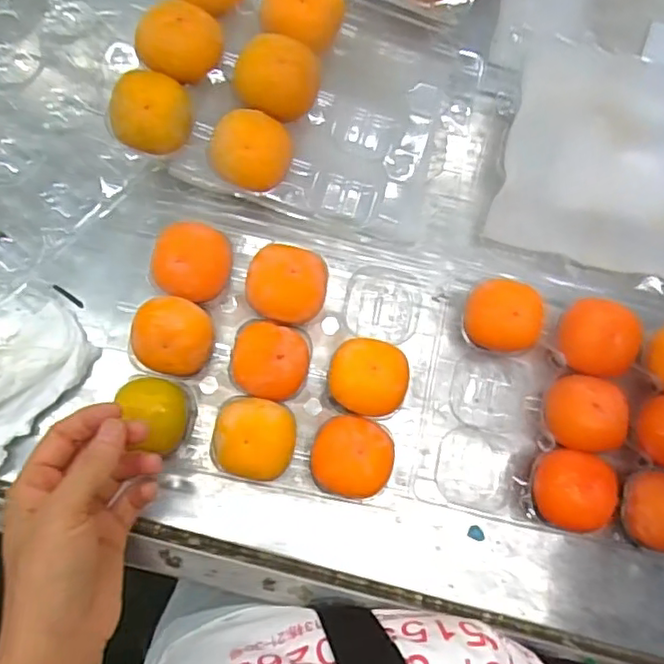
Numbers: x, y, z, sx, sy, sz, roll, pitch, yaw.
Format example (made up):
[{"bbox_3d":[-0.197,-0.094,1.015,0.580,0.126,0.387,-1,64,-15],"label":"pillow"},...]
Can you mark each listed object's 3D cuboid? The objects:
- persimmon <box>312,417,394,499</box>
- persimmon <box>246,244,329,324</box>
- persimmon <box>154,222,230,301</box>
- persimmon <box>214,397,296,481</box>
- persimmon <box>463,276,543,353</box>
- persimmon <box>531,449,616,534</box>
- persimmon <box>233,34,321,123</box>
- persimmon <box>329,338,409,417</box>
[{"bbox_3d":[0.014,0.084,0.415,0.054,0.038,0.051,1,80,-4],"label":"persimmon"},{"bbox_3d":[-0.031,-0.033,0.429,0.053,0.039,0.054,1,80,-4],"label":"persimmon"},{"bbox_3d":[-0.098,-0.048,0.427,0.049,0.036,0.051,0,86,-3],"label":"persimmon"},{"bbox_3d":[-0.051,0.070,0.411,0.051,0.037,0.051,1,80,-4],"label":"persimmon"},{"bbox_3d":[0.120,-0.011,0.439,0.051,0.043,0.048,1,80,-4],"label":"persimmon"},{"bbox_3d":[0.165,0.108,0.425,0.055,0.042,0.051,1,80,-4],"label":"persimmon"},{"bbox_3d":[-0.037,-0.170,0.417,0.055,0.041,0.050,11,80,-3],"label":"persimmon"},{"bbox_3d":[0.025,0.031,0.426,0.052,0.042,0.050,1,80,-4],"label":"persimmon"}]

